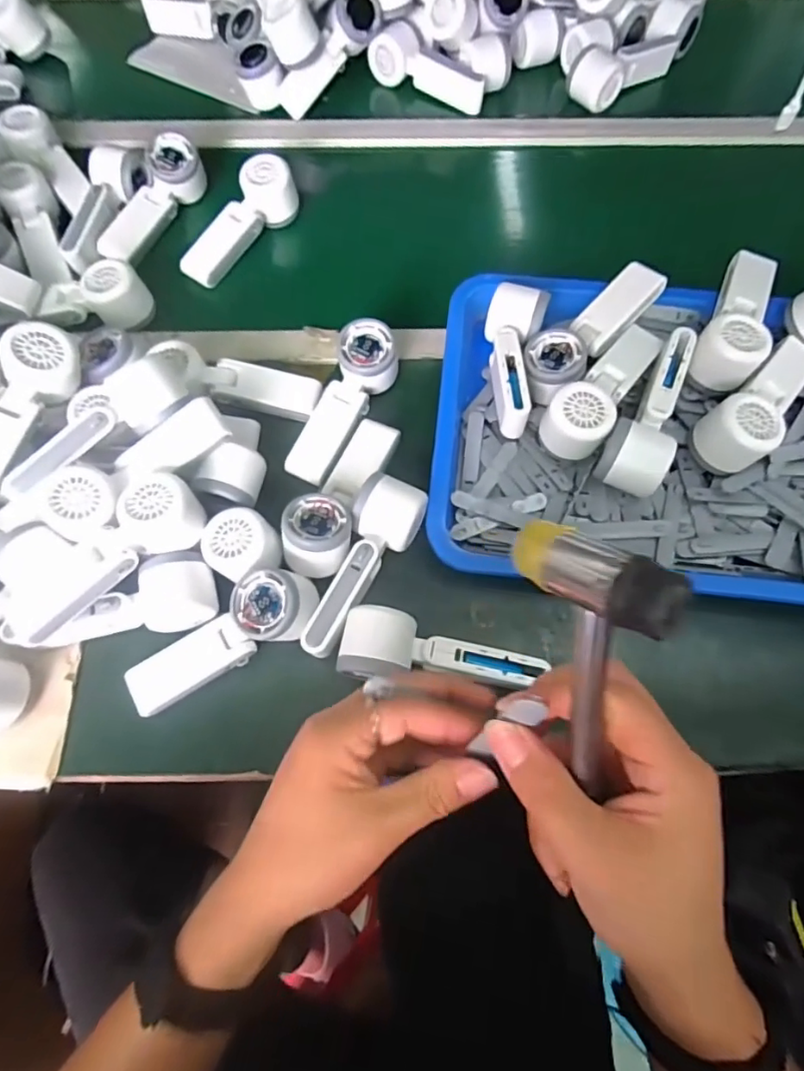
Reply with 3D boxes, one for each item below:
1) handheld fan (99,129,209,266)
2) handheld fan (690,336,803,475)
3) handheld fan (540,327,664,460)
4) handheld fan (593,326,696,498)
[{"bbox_3d":[-0.291,-0.385,0.644,0.052,0.058,0.161,27,70,11],"label":"handheld fan"},{"bbox_3d":[0.323,-0.115,0.506,0.141,0.063,0.058,-41,73,-15],"label":"handheld fan"},{"bbox_3d":[0.186,-0.137,0.521,0.054,0.057,0.160,33,71,13],"label":"handheld fan"},{"bbox_3d":[0.230,-0.107,0.511,0.054,0.054,0.162,28,70,11],"label":"handheld fan"}]

